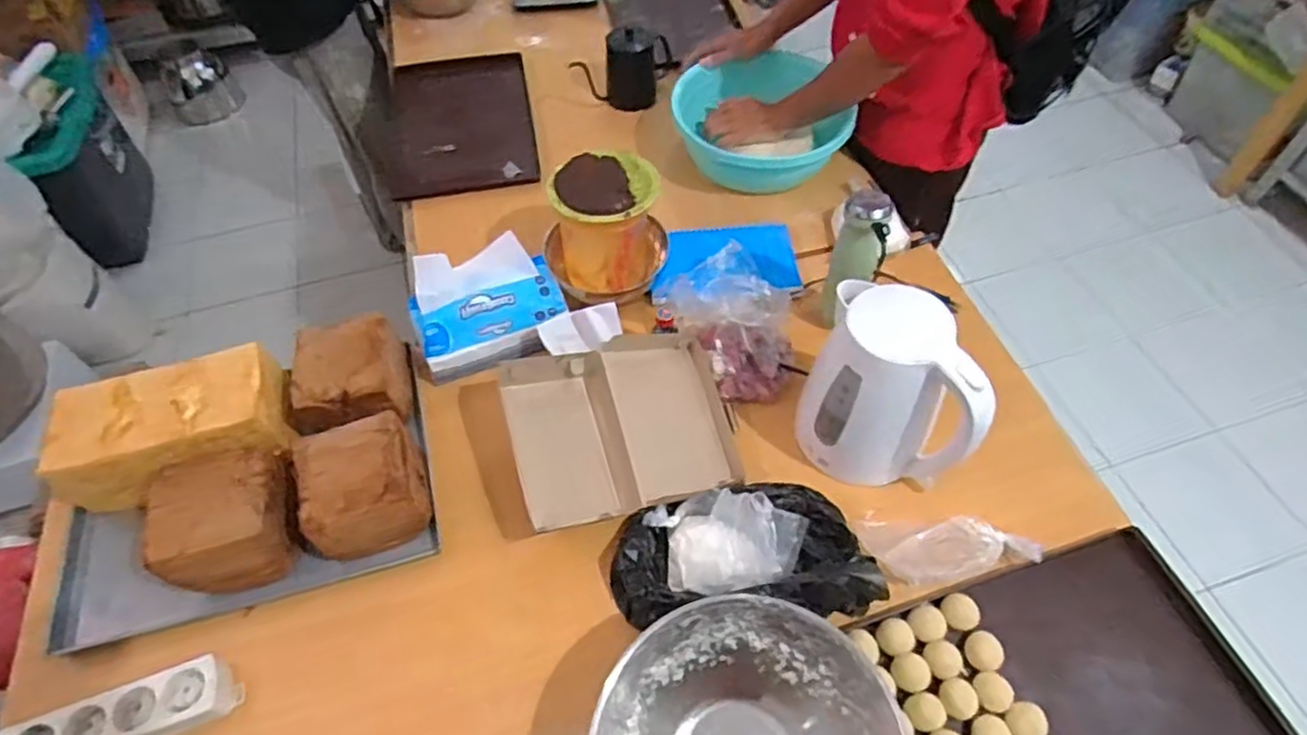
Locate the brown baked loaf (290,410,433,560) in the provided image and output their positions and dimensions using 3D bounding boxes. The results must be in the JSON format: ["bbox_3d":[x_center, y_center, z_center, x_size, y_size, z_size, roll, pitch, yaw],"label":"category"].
[{"bbox_3d":[-0.309,0.140,0.776,0.115,0.108,0.140,-18,57,-11],"label":"brown baked loaf"}]

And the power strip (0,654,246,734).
[{"bbox_3d":[-0.520,0.341,0.667,0.234,0.042,0.062,-20,57,-12],"label":"power strip"}]

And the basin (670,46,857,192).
[{"bbox_3d":[0.157,-0.373,1.093,0.239,0.088,0.250,0,55,1],"label":"basin"}]

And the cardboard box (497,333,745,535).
[{"bbox_3d":[-0.041,0.069,0.843,0.254,0.048,0.206,-12,71,-16],"label":"cardboard box"}]

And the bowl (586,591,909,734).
[{"bbox_3d":[0.082,0.336,0.618,0.248,0.091,0.241,0,55,1],"label":"bowl"}]

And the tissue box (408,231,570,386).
[{"bbox_3d":[-0.209,-0.079,0.905,0.181,0.096,0.119,-16,56,-10],"label":"tissue box"}]

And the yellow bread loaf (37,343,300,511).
[{"bbox_3d":[-0.546,0.067,0.808,0.245,0.094,0.140,-17,57,-10],"label":"yellow bread loaf"}]

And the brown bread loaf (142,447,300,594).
[{"bbox_3d":[-0.445,0.169,0.752,0.116,0.106,0.139,-14,56,-9],"label":"brown bread loaf"}]

